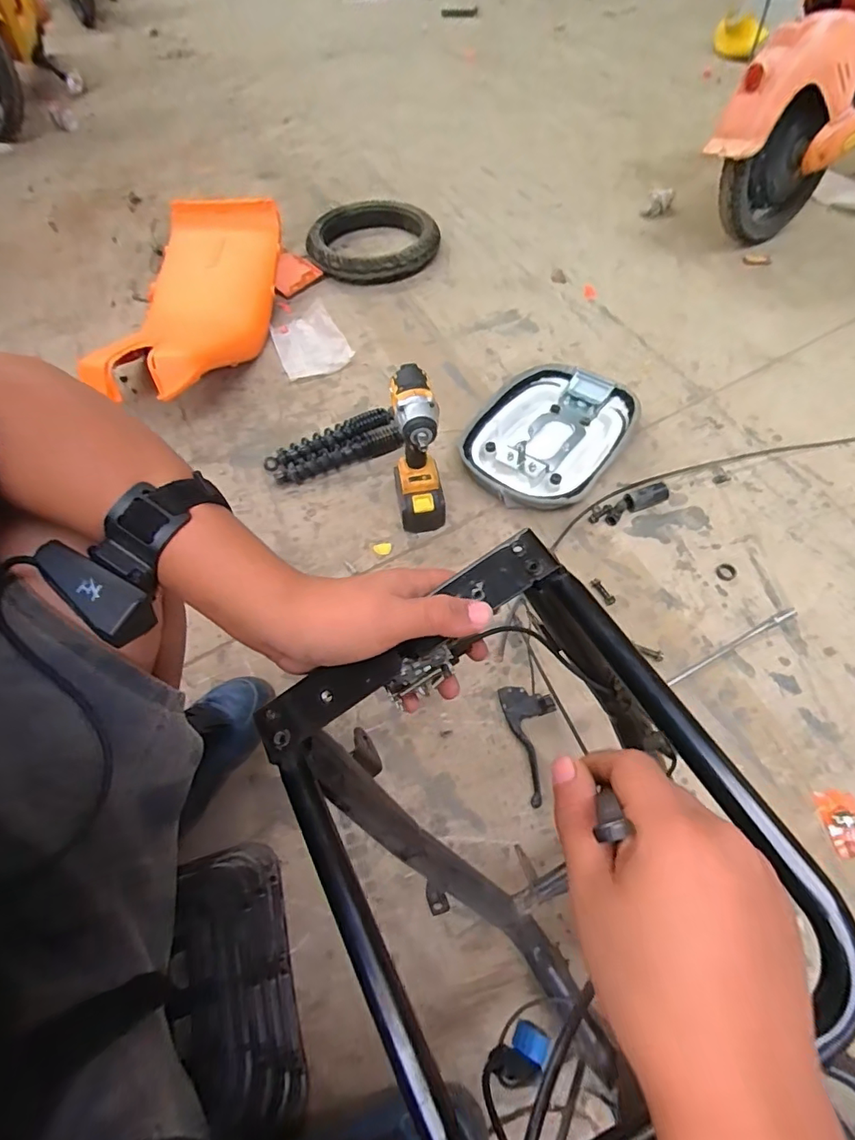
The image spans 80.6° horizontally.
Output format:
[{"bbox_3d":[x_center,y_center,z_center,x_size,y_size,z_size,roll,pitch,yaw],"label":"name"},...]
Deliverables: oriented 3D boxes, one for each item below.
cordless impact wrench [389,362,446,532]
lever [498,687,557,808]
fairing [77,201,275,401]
[{"bbox_3d":[-0.018,-0.188,0.810,0.076,0.219,0.131,-7,59,-2],"label":"cordless impact wrench"},{"bbox_3d":[0.152,0.233,0.694,0.067,0.029,0.155,-13,58,-4],"label":"lever"},{"bbox_3d":[-0.537,-0.615,1.146,0.332,0.171,0.623,9,60,7],"label":"fairing"}]

